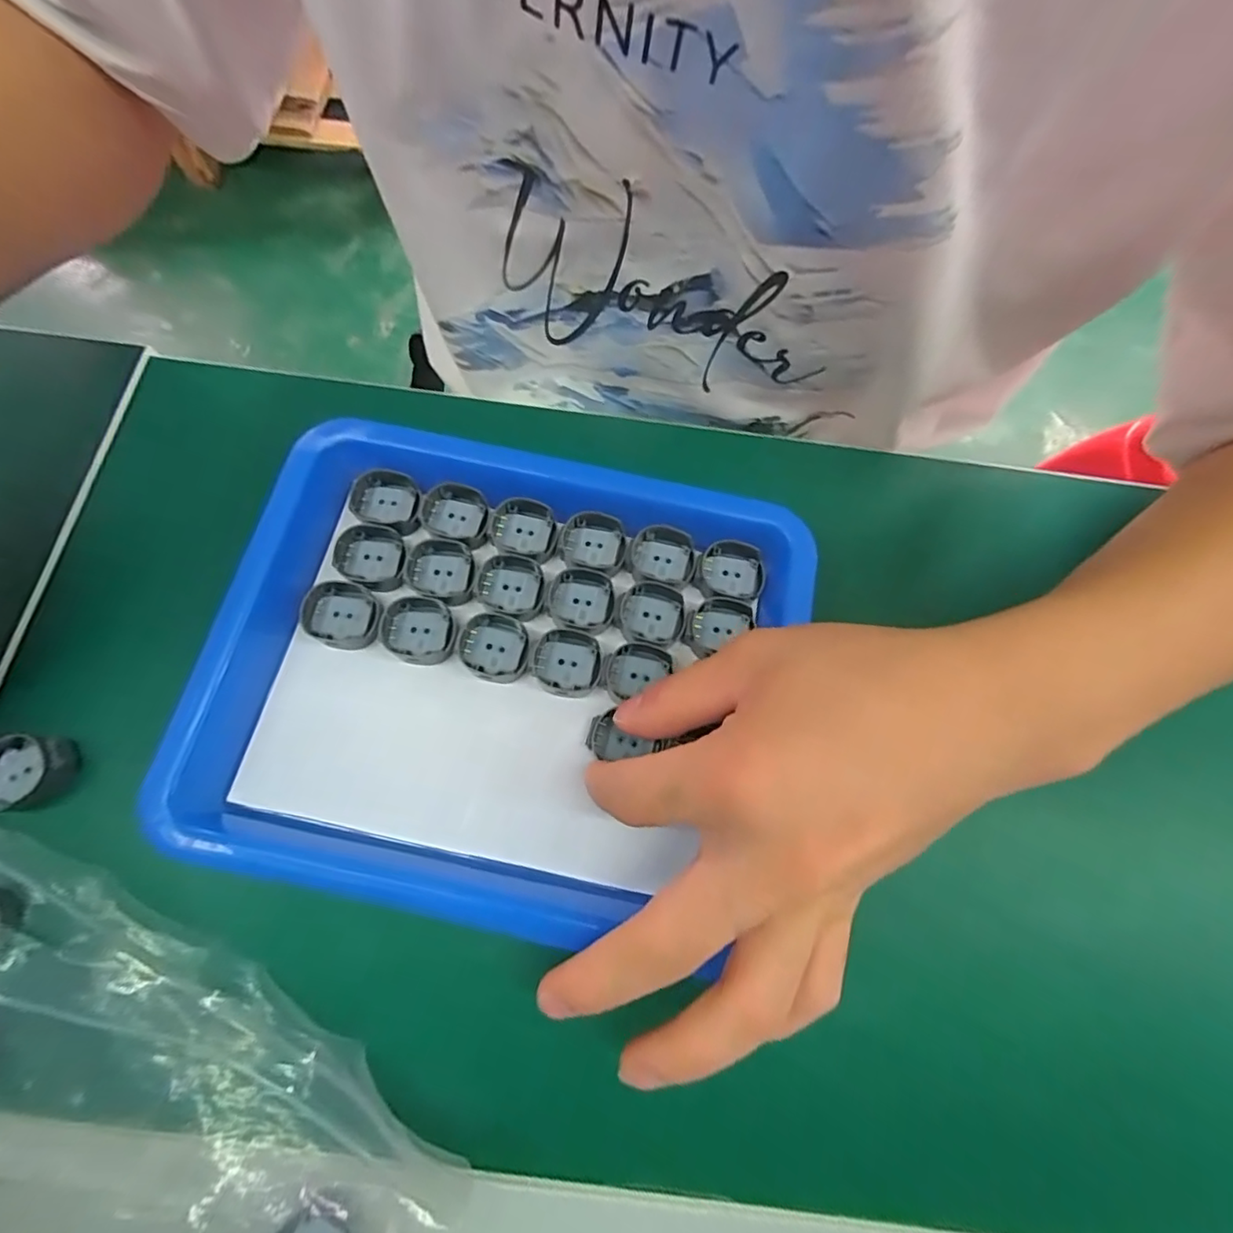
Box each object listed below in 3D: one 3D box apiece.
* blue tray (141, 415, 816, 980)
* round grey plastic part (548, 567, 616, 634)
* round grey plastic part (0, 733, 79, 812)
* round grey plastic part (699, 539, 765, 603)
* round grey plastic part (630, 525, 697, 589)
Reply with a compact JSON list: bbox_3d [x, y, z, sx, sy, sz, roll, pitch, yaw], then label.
[{"bbox_3d":[-0.043,0.017,0.217,0.204,0.032,0.182,12,73,1],"label":"blue tray"},{"bbox_3d":[-0.014,-0.007,0.233,0.026,0.007,0.025,1,73,-2],"label":"round grey plastic part"},{"bbox_3d":[-0.218,0.057,0.208,0.030,0.009,0.026,-3,73,-4],"label":"round grey plastic part"},{"bbox_3d":[0.049,-0.019,0.238,0.026,0.008,0.025,-13,74,-7],"label":"round grey plastic part"},{"bbox_3d":[0.020,-0.026,0.240,0.027,0.006,0.026,20,73,3],"label":"round grey plastic part"}]

